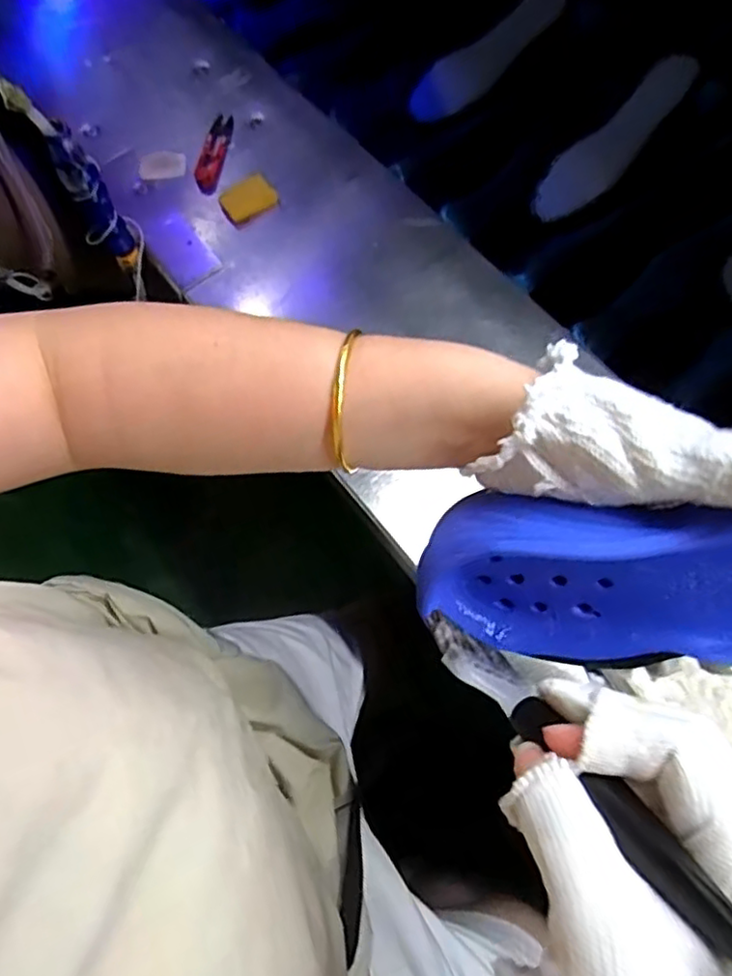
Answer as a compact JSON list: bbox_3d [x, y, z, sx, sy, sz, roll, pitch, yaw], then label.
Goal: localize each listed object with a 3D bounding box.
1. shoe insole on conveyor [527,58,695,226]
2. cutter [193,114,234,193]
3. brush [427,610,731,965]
[{"bbox_3d":[0.252,-0.349,0.659,0.194,0.012,0.057,-45,70,11],"label":"shoe insole on conveyor"},{"bbox_3d":[-0.157,-0.337,0.666,0.029,0.014,0.119,3,66,3],"label":"cutter"},{"bbox_3d":[0.071,0.092,0.220,0.023,0.021,0.162,-29,32,-14],"label":"brush"}]

